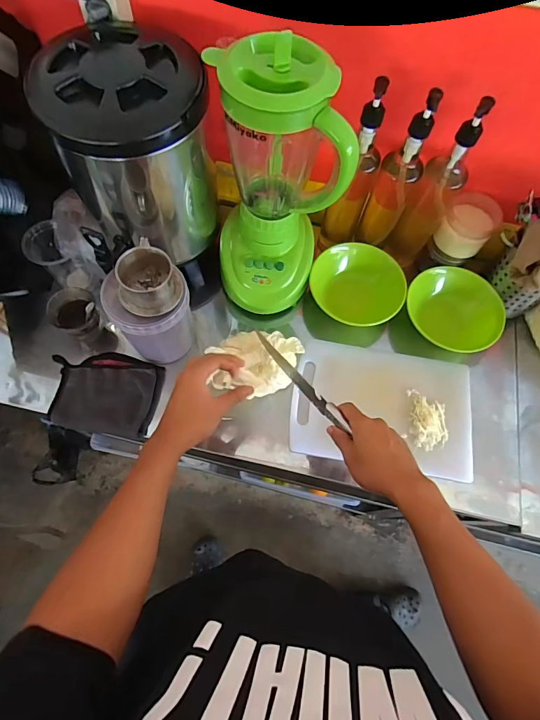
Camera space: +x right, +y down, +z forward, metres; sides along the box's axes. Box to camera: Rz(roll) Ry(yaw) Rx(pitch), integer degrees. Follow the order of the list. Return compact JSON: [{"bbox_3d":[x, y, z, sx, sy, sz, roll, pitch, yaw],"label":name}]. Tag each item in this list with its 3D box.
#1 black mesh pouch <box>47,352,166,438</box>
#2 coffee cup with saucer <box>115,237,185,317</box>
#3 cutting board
[{"bbox_3d":[-0.278,0.054,0.650,0.180,0.020,0.132,9,67,0],"label":"black mesh pouch"},{"bbox_3d":[-0.169,-0.112,0.555,0.075,0.076,0.084,36,70,11],"label":"coffee cup with saucer"},{"bbox_3d":[0.194,0.076,0.665,0.301,0.009,0.205,11,67,1],"label":"cutting board"}]

